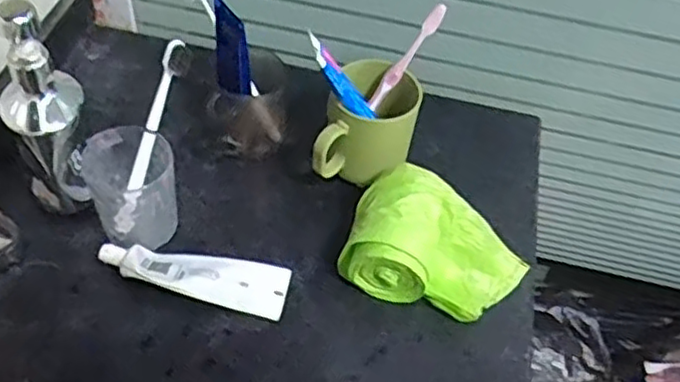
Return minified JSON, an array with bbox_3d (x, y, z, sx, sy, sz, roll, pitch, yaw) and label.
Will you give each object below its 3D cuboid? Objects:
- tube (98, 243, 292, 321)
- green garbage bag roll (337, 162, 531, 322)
[{"bbox_3d":[-0.124,0.072,0.603,0.156,0.025,0.049,10,53,1],"label":"tube"},{"bbox_3d":[0.083,0.053,0.613,0.155,0.063,0.105,25,54,12],"label":"green garbage bag roll"}]

